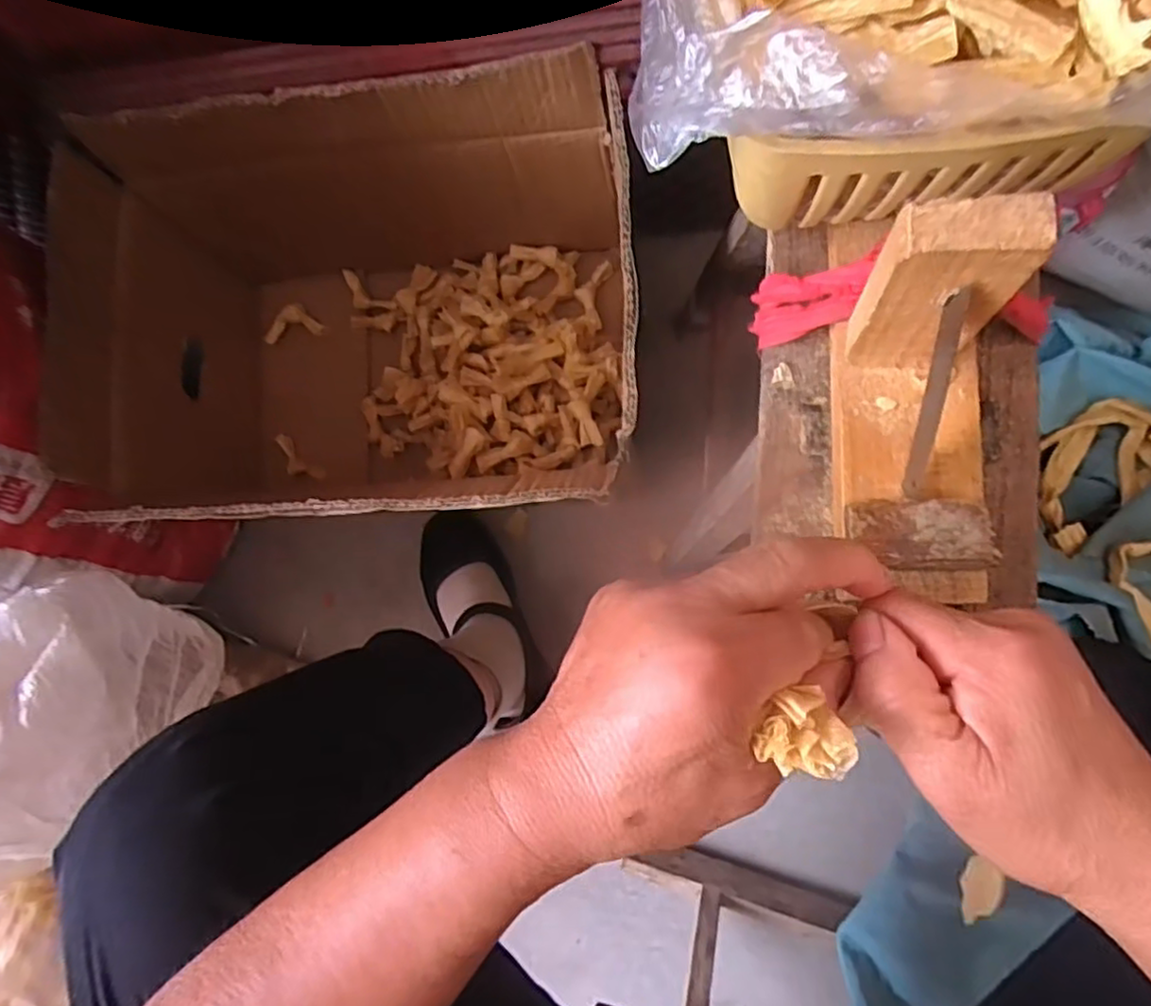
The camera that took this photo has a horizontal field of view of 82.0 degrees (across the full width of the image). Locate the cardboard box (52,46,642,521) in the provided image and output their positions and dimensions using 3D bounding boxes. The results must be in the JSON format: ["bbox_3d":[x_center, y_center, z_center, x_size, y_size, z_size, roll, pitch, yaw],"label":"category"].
[{"bbox_3d":[-0.166,-0.146,0.595,0.444,0.268,0.315,-3,83,8],"label":"cardboard box"}]

